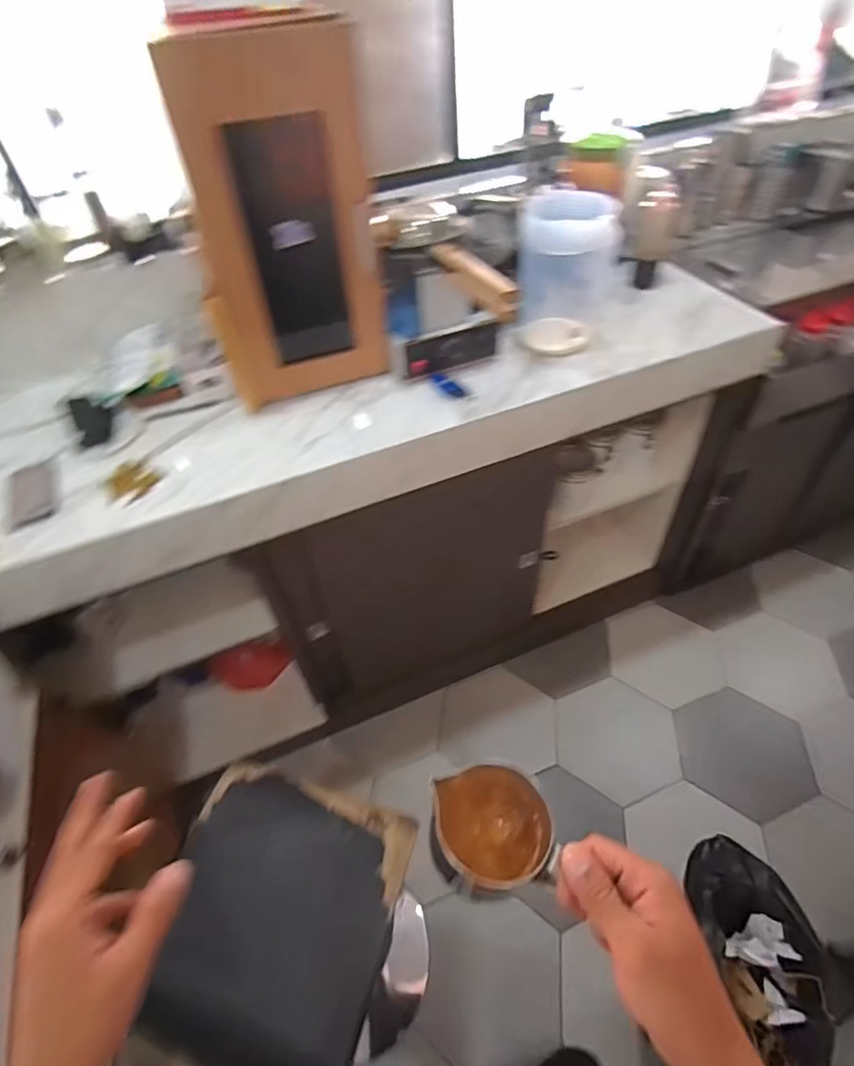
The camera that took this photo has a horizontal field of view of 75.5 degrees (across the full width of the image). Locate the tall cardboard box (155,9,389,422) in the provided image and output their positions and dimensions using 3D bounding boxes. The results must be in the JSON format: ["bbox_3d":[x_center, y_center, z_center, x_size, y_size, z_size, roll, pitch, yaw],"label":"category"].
[{"bbox_3d":[-0.229,-0.469,0.920,0.314,0.542,0.099,-16,49,-10],"label":"tall cardboard box"}]

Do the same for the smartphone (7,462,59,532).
[{"bbox_3d":[-0.689,-0.069,0.966,0.082,0.016,0.169,-21,50,-14],"label":"smartphone"}]

